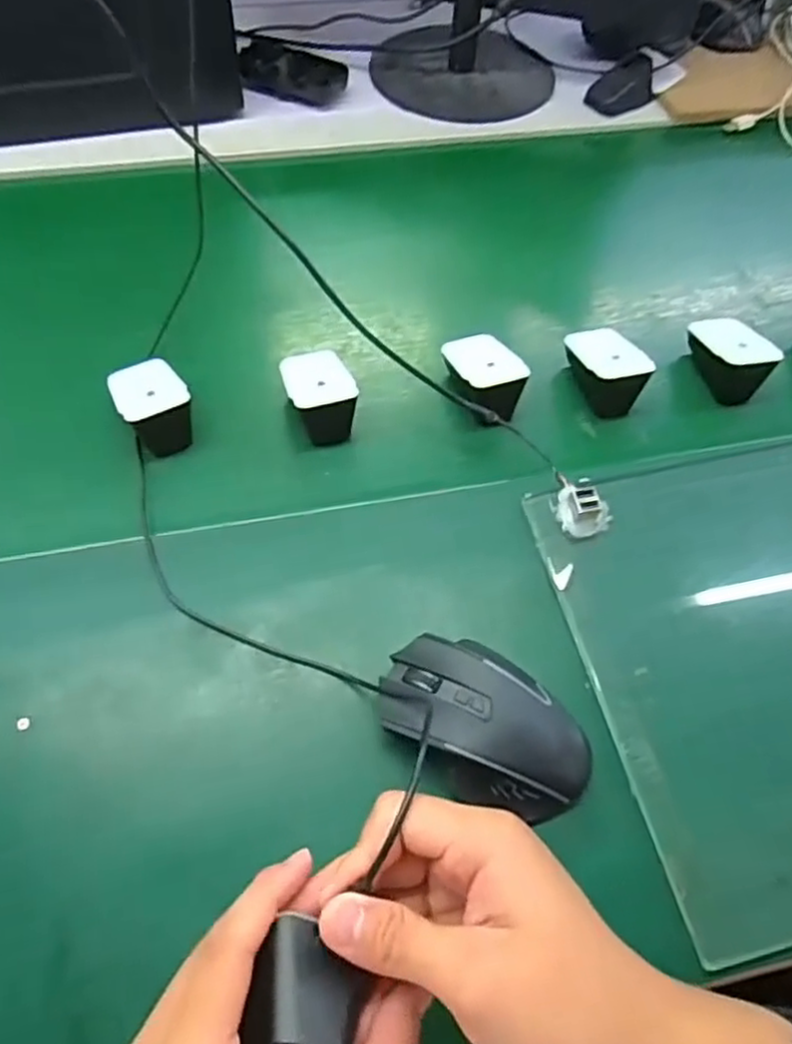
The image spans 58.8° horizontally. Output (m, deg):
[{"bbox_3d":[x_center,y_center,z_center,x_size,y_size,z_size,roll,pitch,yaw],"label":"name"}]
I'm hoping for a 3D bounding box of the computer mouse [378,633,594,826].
[{"bbox_3d":[0.047,0.109,0.378,0.120,0.039,0.073,36,63,17],"label":"computer mouse"}]

